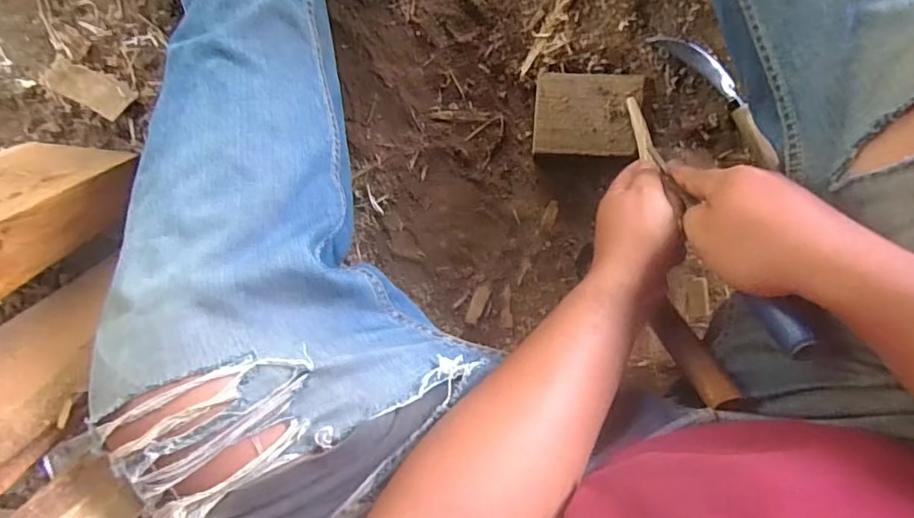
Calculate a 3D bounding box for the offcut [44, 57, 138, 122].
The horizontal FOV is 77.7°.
[{"bbox_3d":[-0.398,-0.184,0.611,0.088,0.007,0.038,28,100,0],"label":"offcut"}]

